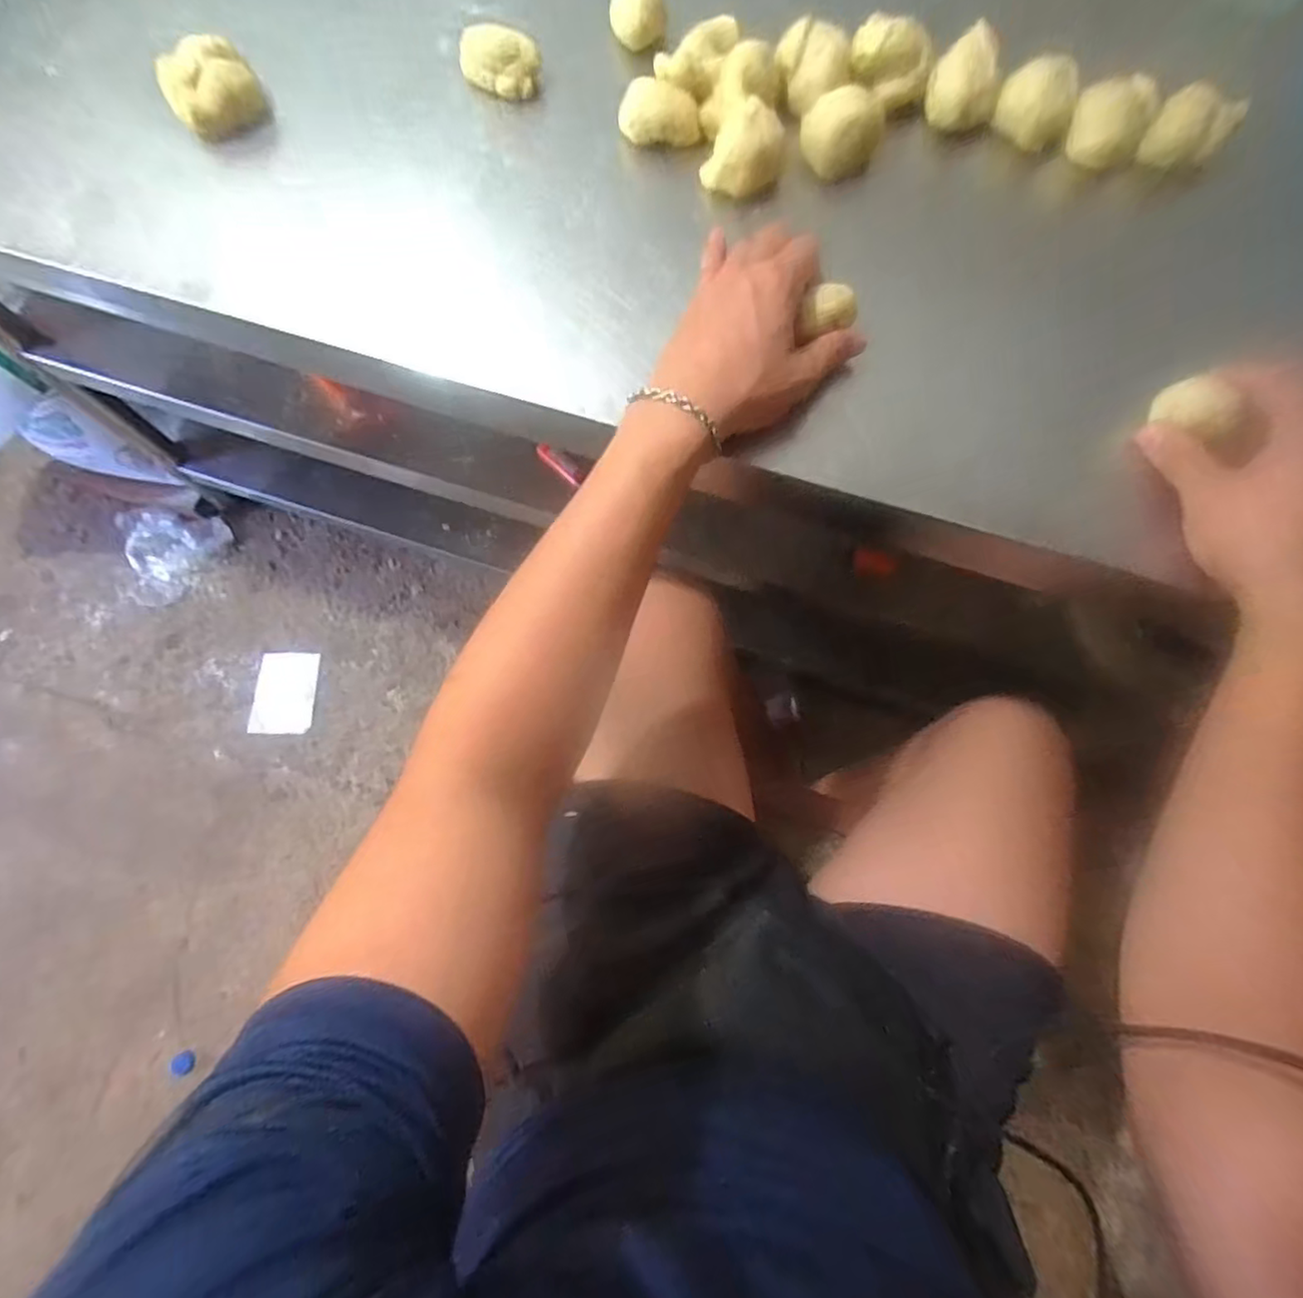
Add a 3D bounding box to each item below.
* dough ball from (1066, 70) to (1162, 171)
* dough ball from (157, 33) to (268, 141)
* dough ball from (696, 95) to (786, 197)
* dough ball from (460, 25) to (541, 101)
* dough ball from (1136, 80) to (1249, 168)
[{"bbox_3d":[0.328,-0.378,0.458,0.044,0.039,0.034,1,74,-1],"label":"dough ball"},{"bbox_3d":[-0.312,-0.399,0.453,0.060,0.030,0.047,-38,78,-11],"label":"dough ball"},{"bbox_3d":[0.064,-0.346,0.445,0.053,0.036,0.048,10,74,2],"label":"dough ball"},{"bbox_3d":[-0.113,-0.436,0.473,0.063,0.025,0.030,19,74,4],"label":"dough ball"},{"bbox_3d":[0.381,-0.368,0.452,0.047,0.033,0.039,34,76,8],"label":"dough ball"}]

